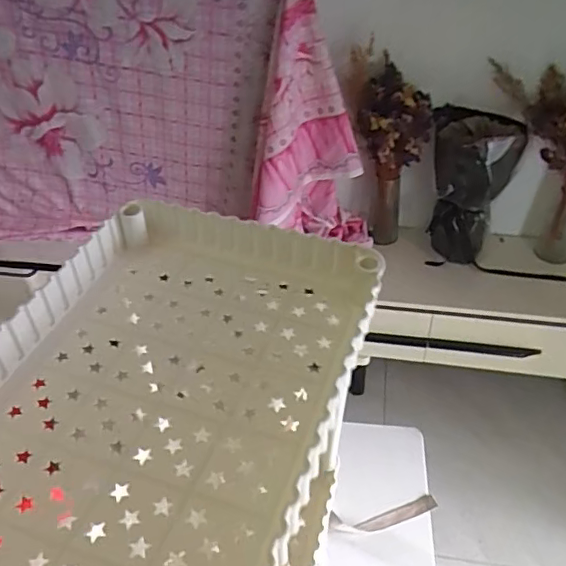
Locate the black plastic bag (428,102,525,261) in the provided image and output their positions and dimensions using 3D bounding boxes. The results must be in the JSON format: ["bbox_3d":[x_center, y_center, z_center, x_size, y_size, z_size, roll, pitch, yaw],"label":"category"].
[{"bbox_3d":[0.517,-0.264,1.560,0.225,0.383,0.193,18,45,21],"label":"black plastic bag"}]

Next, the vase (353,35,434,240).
[{"bbox_3d":[0.283,-0.322,1.543,0.207,0.529,0.220,2,41,5],"label":"vase"}]

